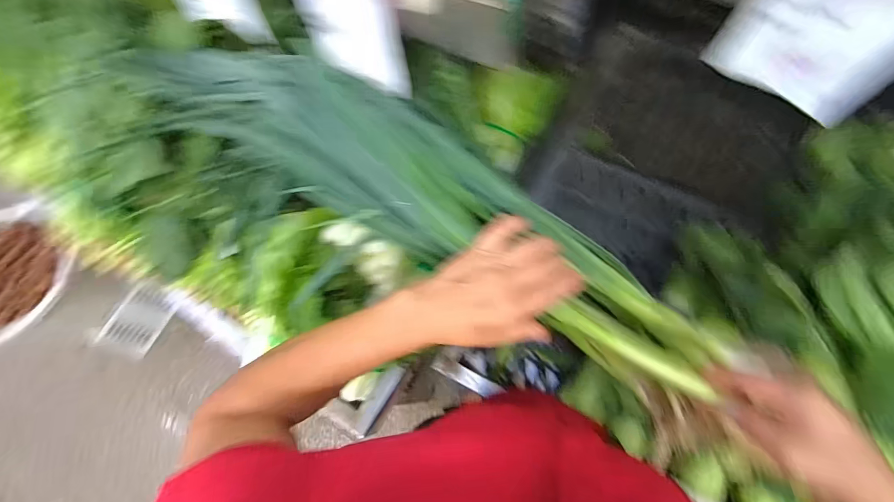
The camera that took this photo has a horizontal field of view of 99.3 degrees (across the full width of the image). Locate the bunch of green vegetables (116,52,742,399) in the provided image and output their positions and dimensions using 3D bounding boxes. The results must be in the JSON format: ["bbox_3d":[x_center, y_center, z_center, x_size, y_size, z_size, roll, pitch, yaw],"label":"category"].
[{"bbox_3d":[-0.025,-0.064,0.445,0.688,0.136,0.137,30,73,2],"label":"bunch of green vegetables"}]

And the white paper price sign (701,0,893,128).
[{"bbox_3d":[0.298,-0.179,0.295,0.128,0.141,0.008,37,76,17],"label":"white paper price sign"}]

